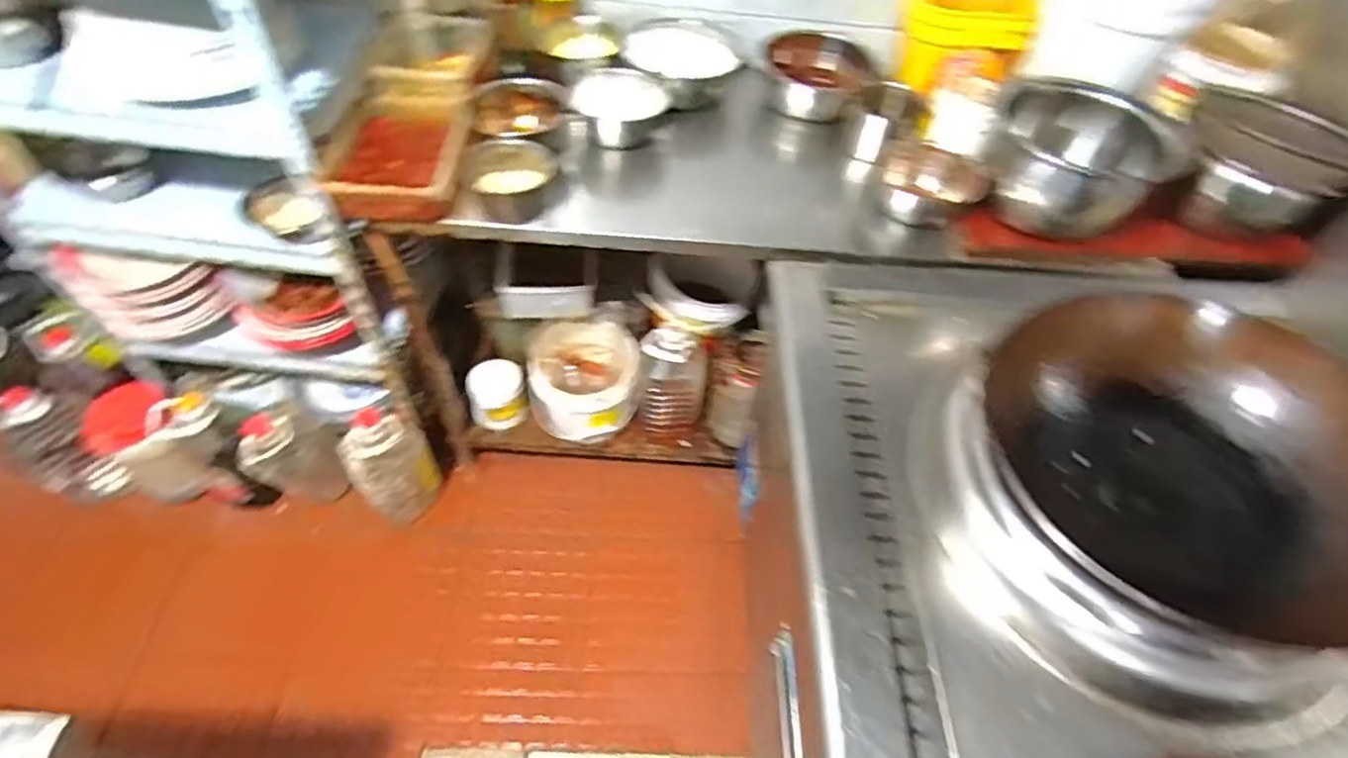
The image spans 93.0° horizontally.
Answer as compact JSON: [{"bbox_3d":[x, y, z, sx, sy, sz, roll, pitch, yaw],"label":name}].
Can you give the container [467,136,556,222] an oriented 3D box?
[{"bbox_3d":[-0.264,-0.327,1.047,0.143,0.078,0.122,-5,52,-10],"label":"container"}]

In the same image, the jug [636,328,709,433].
[{"bbox_3d":[-0.003,0.002,1.516,0.164,0.300,0.119,10,51,3],"label":"jug"}]

